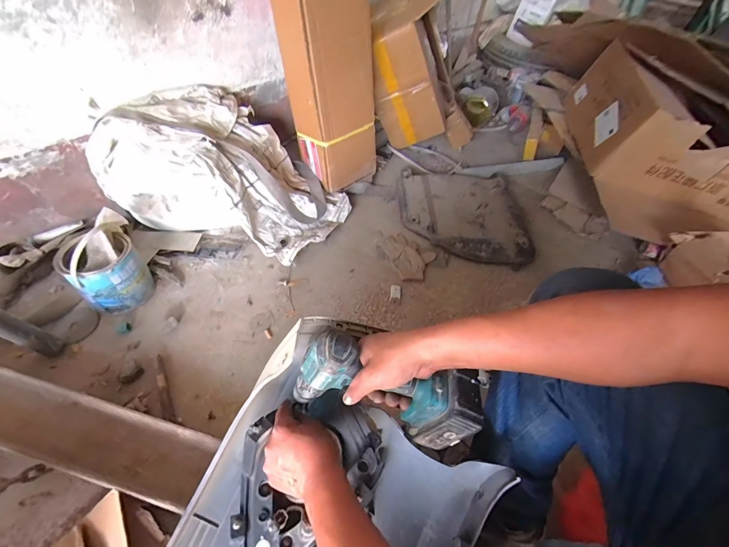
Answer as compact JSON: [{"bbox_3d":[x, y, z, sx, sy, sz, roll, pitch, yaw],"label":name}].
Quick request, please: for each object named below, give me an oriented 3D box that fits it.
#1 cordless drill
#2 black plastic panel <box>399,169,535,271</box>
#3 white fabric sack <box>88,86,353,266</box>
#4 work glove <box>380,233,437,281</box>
[{"bbox_3d":[0.031,0.160,0.456,0.242,0.131,0.079,22,51,0],"label":"cordless drill"},{"bbox_3d":[0.369,-0.230,1.195,0.461,0.064,0.482,1,51,-5],"label":"black plastic panel"},{"bbox_3d":[-0.413,-0.327,1.051,0.677,0.300,0.465,15,51,6],"label":"white fabric sack"},{"bbox_3d":[0.138,-0.062,1.106,0.190,0.032,0.165,34,55,20],"label":"work glove"}]

